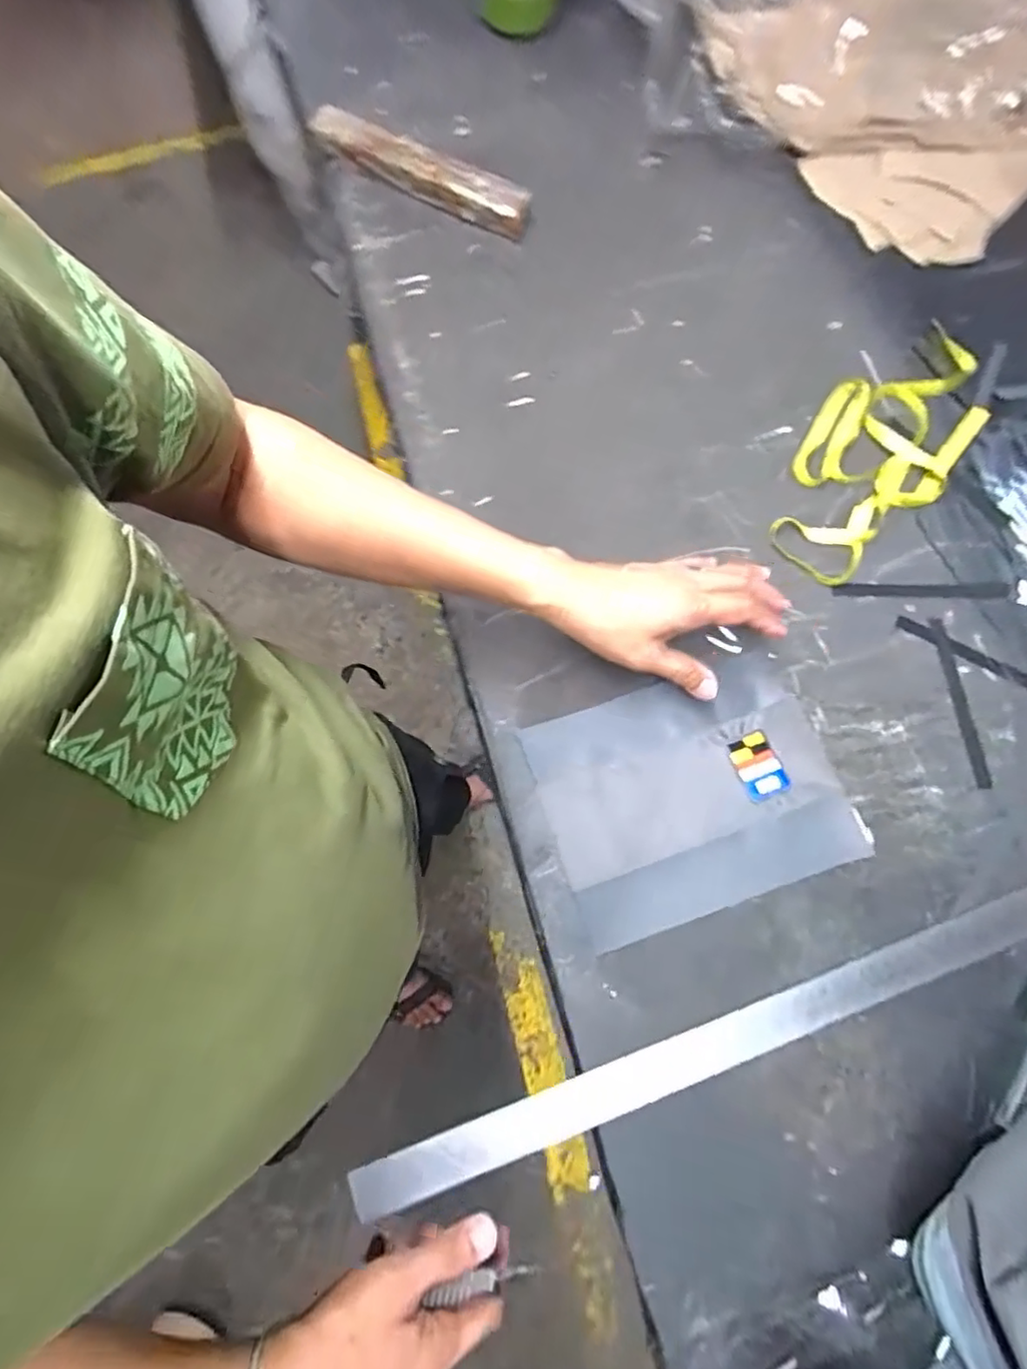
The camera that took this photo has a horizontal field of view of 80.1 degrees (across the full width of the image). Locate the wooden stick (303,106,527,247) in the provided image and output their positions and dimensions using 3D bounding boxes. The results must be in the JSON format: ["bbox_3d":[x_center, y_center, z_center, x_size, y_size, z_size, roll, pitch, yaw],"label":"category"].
[{"bbox_3d":[-0.108,-0.560,0.666,0.290,0.034,0.044,32,75,10],"label":"wooden stick"}]

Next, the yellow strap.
[{"bbox_3d":[0.343,-0.226,0.562,0.125,0.020,0.313,37,76,11],"label":"yellow strap"}]

